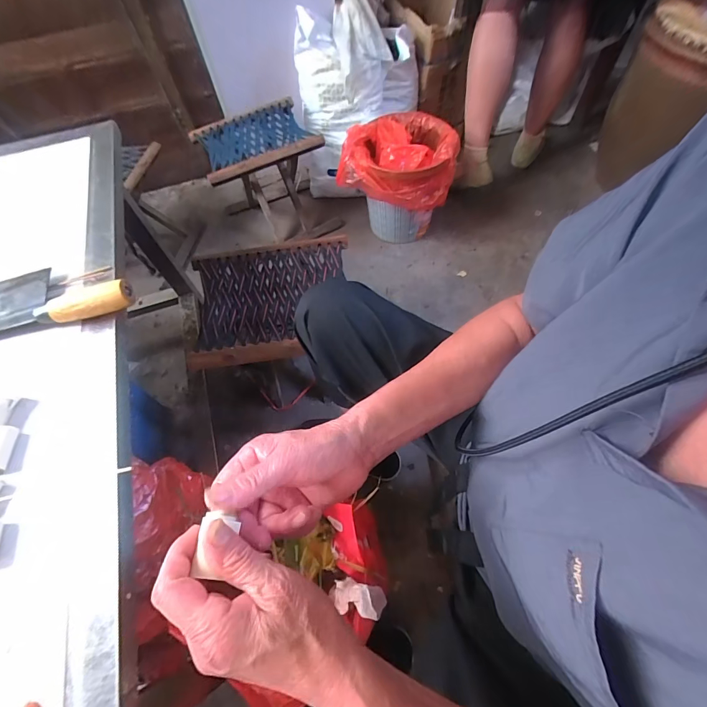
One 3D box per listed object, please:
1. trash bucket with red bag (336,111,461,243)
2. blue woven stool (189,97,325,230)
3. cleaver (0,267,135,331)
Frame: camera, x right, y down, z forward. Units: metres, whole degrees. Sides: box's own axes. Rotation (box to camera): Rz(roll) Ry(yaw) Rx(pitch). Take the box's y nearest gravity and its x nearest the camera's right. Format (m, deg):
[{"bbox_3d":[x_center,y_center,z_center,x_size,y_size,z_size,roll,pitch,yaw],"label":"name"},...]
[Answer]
[{"bbox_3d":[0.133,-0.489,1.055,0.282,0.287,0.264,-2,61,3],"label":"trash bucket with red bag"},{"bbox_3d":[-0.256,-0.513,1.076,0.289,0.285,0.226,-27,63,-11],"label":"blue woven stool"},{"bbox_3d":[-0.385,-0.056,0.410,0.260,0.025,0.083,-15,61,-5],"label":"cleaver"}]

